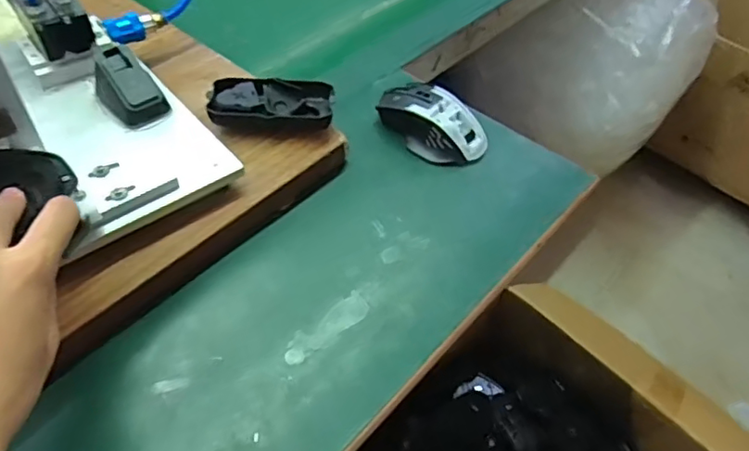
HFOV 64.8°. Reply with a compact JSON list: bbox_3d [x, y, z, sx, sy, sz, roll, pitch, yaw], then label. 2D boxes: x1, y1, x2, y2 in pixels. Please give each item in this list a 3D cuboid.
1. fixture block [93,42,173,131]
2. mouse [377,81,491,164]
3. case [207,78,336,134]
[{"bbox_3d":[-0.208,-0.119,0.497,0.041,0.038,0.065,-33,60,-28],"label":"fixture block"},{"bbox_3d":[0.055,-0.103,0.575,0.111,0.037,0.062,36,56,22],"label":"mouse"},{"bbox_3d":[-0.092,-0.109,0.535,0.107,0.031,0.046,-3,51,-8],"label":"case"}]

